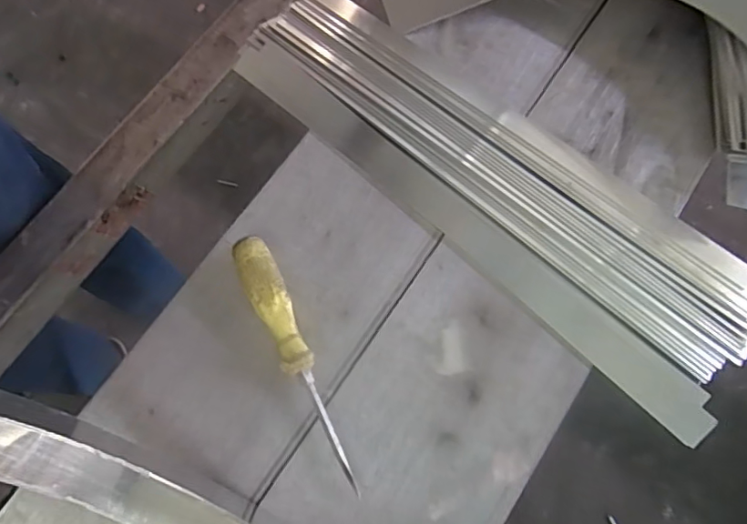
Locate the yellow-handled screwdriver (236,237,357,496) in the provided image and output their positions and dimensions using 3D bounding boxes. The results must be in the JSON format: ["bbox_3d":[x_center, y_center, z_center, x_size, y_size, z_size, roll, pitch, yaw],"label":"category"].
[{"bbox_3d":[-0.059,0.071,0.385,0.027,0.031,0.192,-24,74,-5],"label":"yellow-handled screwdriver"}]

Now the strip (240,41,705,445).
[{"bbox_3d":[0.065,-0.037,0.426,0.477,0.009,0.040,41,78,12],"label":"strip"}]

